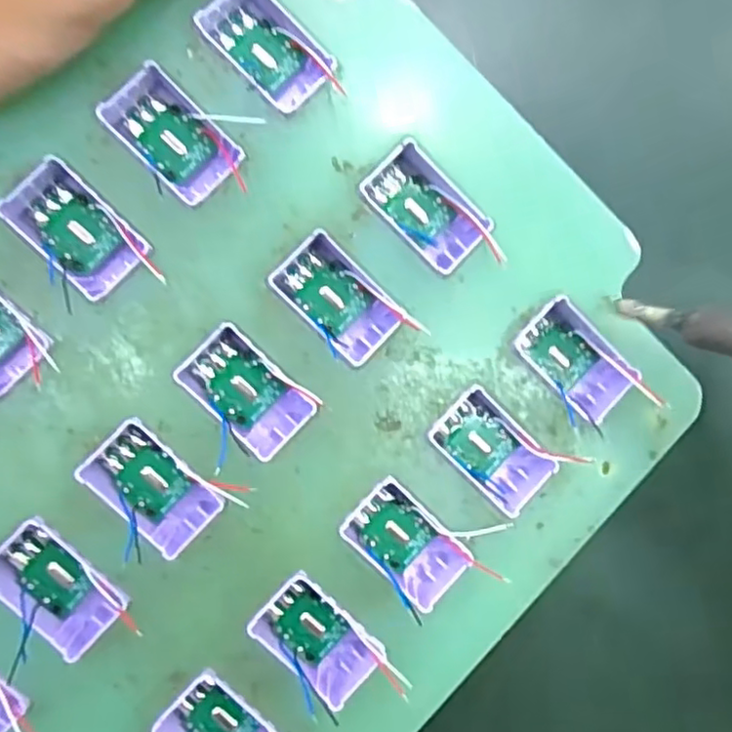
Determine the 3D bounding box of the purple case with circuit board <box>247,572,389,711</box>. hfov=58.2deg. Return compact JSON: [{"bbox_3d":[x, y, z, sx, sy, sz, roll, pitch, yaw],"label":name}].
[{"bbox_3d":[-0.012,0.069,0.166,0.020,0.012,0.032,-45,98,-2],"label":"purple case with circuit board"}]

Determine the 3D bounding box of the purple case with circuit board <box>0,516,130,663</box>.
[{"bbox_3d":[-0.074,0.052,0.157,0.020,0.012,0.031,-45,98,-3],"label":"purple case with circuit board"}]

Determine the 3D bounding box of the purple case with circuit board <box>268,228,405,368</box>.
[{"bbox_3d":[-0.007,-0.017,0.167,0.019,0.012,0.032,-44,98,-3],"label":"purple case with circuit board"}]

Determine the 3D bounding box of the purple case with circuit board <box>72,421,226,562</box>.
[{"bbox_3d":[-0.052,0.029,0.160,0.019,0.012,0.031,-44,98,-3],"label":"purple case with circuit board"}]

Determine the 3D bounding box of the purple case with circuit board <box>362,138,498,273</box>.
[{"bbox_3d":[0.015,-0.040,0.170,0.019,0.011,0.032,-44,98,-3],"label":"purple case with circuit board"}]

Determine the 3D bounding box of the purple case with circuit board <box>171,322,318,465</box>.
[{"bbox_3d":[-0.030,0.006,0.165,0.031,0.016,0.019,44,88,-8],"label":"purple case with circuit board"}]

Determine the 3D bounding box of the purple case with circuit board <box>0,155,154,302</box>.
[{"bbox_3d":[-0.069,-0.032,0.158,0.032,0.013,0.019,44,88,-8],"label":"purple case with circuit board"}]

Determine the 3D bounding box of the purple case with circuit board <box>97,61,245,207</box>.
[{"bbox_3d":[-0.048,-0.056,0.161,0.018,0.011,0.034,-44,98,-3],"label":"purple case with circuit board"}]

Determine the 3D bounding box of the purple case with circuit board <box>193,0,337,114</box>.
[{"bbox_3d":[-0.024,-0.080,0.164,0.019,0.012,0.033,-43,98,-3],"label":"purple case with circuit board"}]

